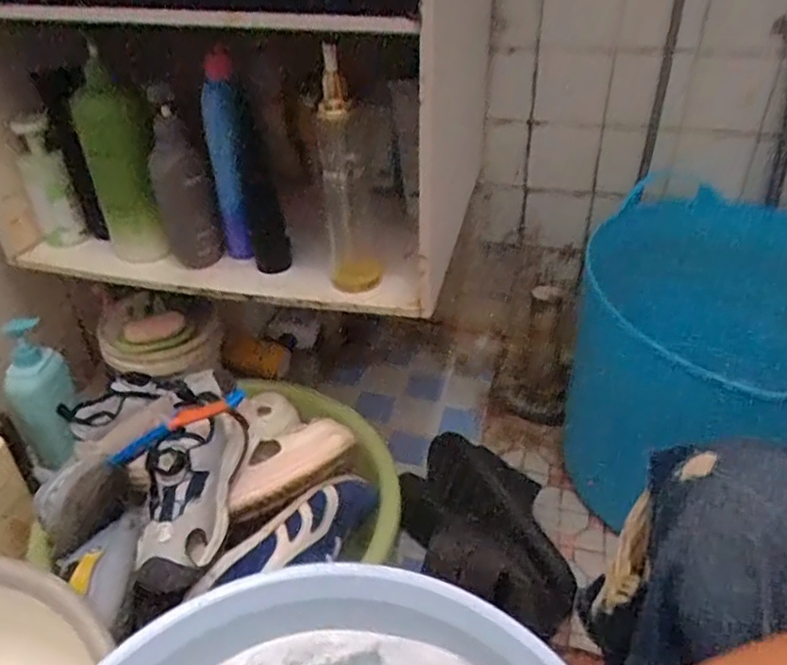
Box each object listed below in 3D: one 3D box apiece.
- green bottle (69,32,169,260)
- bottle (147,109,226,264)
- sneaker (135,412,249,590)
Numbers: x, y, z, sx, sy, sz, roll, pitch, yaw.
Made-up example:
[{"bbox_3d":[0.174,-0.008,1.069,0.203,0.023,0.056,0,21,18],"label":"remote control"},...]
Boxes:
[{"bbox_3d":[-0.332,-0.199,0.777,0.079,0.232,0.060,29,46,35],"label":"green bottle"},{"bbox_3d":[-0.260,-0.172,0.783,0.054,0.183,0.057,-28,43,-31],"label":"bottle"},{"bbox_3d":[-0.205,0.157,0.631,0.084,0.073,0.188,3,53,8],"label":"sneaker"}]

